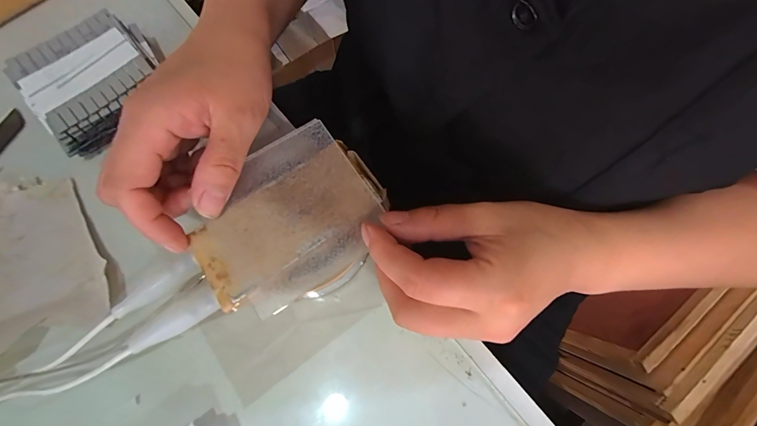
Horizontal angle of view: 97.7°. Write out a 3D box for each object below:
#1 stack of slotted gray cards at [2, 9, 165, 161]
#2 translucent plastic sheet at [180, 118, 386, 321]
[{"bbox_3d":[-0.217,-0.103,0.258,0.095,0.035,0.089,-39,76,-12],"label":"stack of slotted gray cards"},{"bbox_3d":[-0.052,0.005,0.193,0.109,0.009,0.091,-38,75,-15],"label":"translucent plastic sheet"}]

